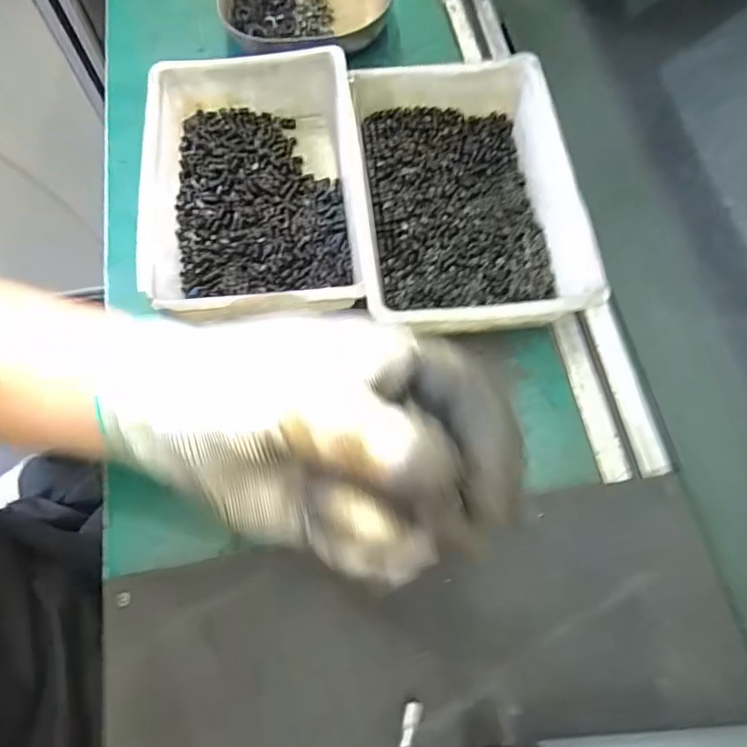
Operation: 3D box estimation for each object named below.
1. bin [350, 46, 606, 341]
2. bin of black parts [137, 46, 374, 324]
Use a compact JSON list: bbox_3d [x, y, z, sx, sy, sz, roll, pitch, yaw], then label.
[{"bbox_3d":[0.064,-0.116,0.359,0.136,0.052,0.200,-5,70,-2],"label":"bin"},{"bbox_3d":[-0.081,-0.126,0.365,0.140,0.049,0.196,-7,70,-3],"label":"bin of black parts"}]

